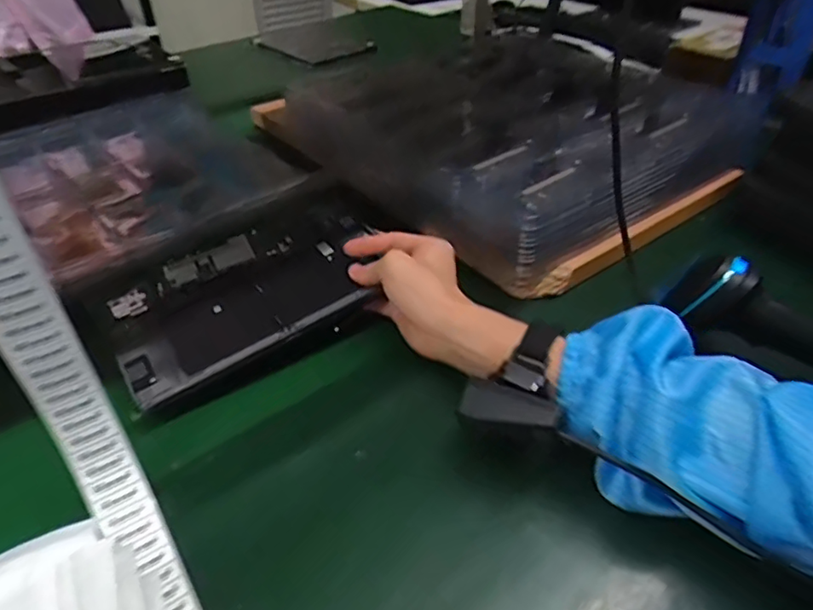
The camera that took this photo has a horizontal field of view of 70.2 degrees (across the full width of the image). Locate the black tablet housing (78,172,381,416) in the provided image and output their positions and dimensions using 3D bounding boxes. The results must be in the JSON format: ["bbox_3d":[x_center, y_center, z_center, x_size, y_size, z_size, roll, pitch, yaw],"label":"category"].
[{"bbox_3d":[-0.145,-0.026,0.534,0.262,0.011,0.195,-30,50,-22],"label":"black tablet housing"}]

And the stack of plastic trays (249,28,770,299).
[{"bbox_3d":[0.107,-0.238,0.759,0.405,0.104,0.526,-25,44,-28],"label":"stack of plastic trays"}]

